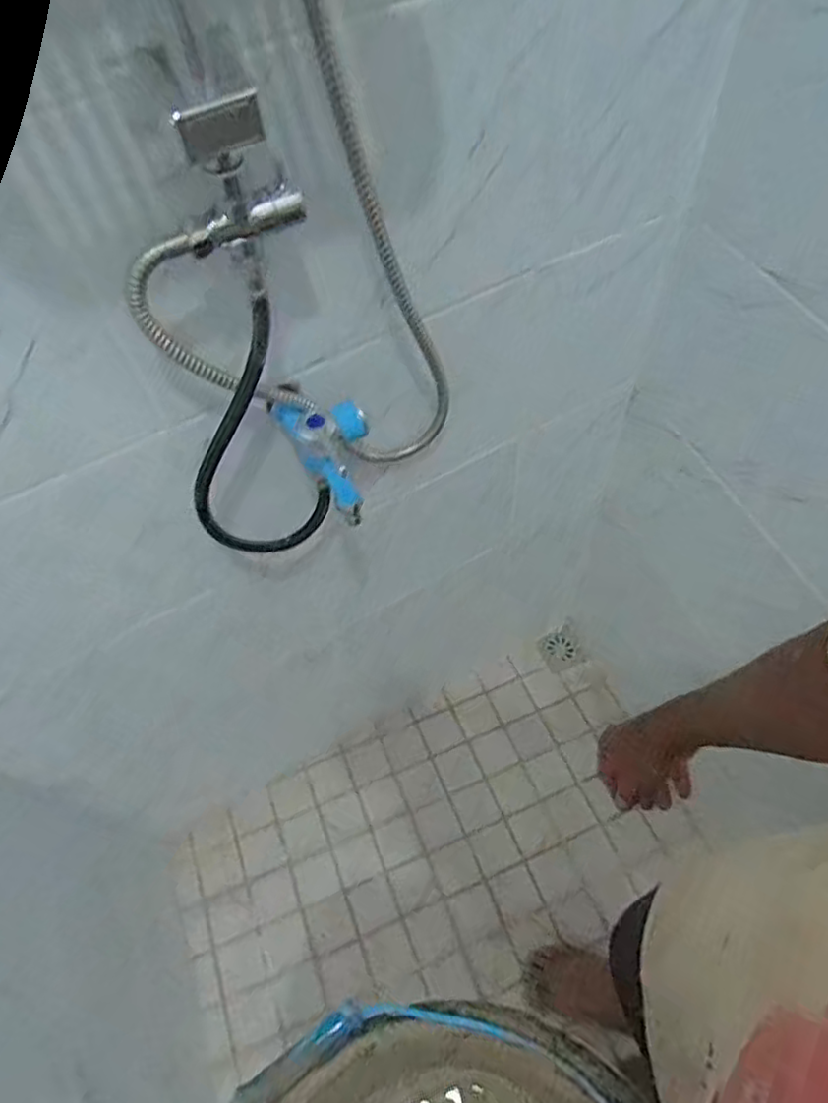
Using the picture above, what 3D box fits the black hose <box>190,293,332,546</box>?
[{"bbox_3d":[-0.146,-0.083,0.567,0.118,0.270,0.037,-25,59,-11],"label":"black hose"}]

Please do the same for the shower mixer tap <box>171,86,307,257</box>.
[{"bbox_3d":[-0.108,-0.229,0.391,0.071,0.089,0.043,-12,58,-3],"label":"shower mixer tap"}]

